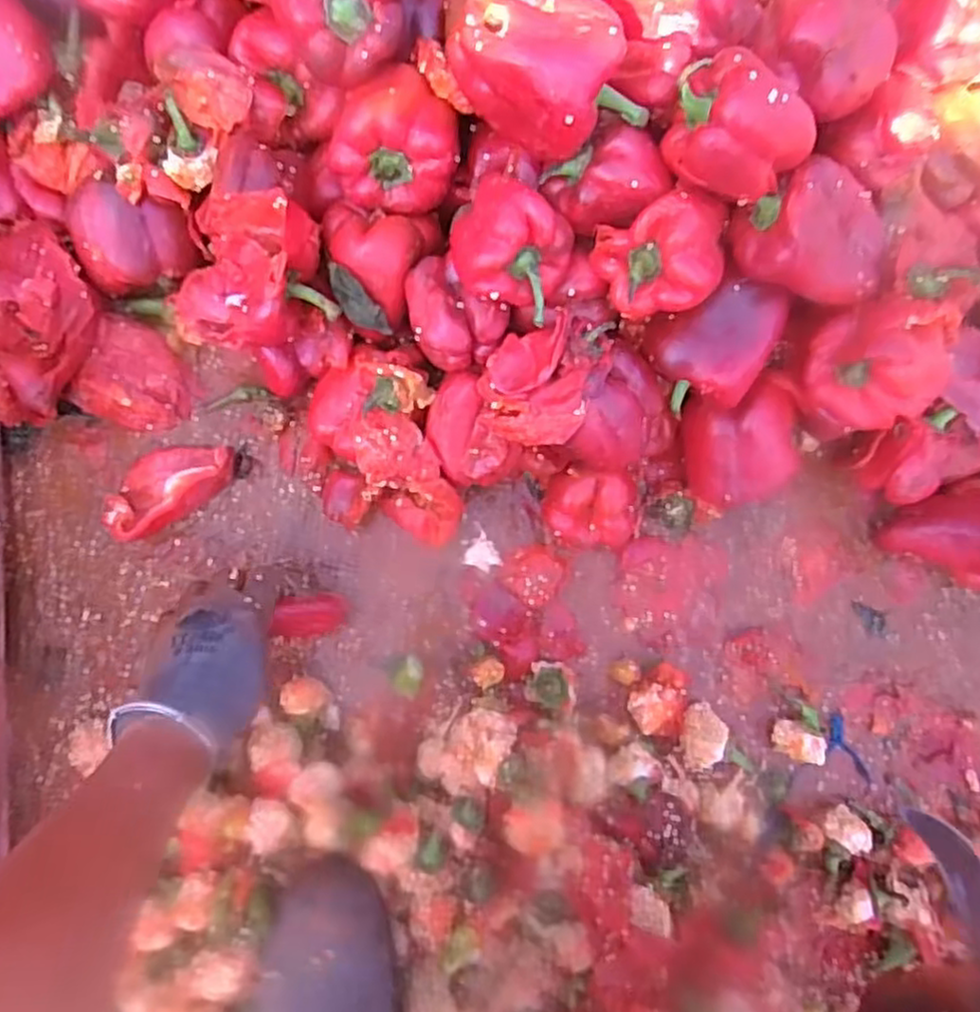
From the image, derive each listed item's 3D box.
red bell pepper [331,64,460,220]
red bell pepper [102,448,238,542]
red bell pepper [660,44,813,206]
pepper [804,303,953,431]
[{"bbox_3d":[-0.065,-0.257,0.498,0.083,0.067,0.077,2,82,-4],"label":"red bell pepper"},{"bbox_3d":[-0.257,-0.019,0.580,0.105,0.030,0.060,-29,85,-8],"label":"red bell pepper"},{"bbox_3d":[0.152,-0.232,0.437,0.089,0.060,0.067,36,81,1],"label":"red bell pepper"},{"bbox_3d":[0.279,-0.098,0.514,0.093,0.069,0.075,6,81,-4],"label":"pepper"}]

